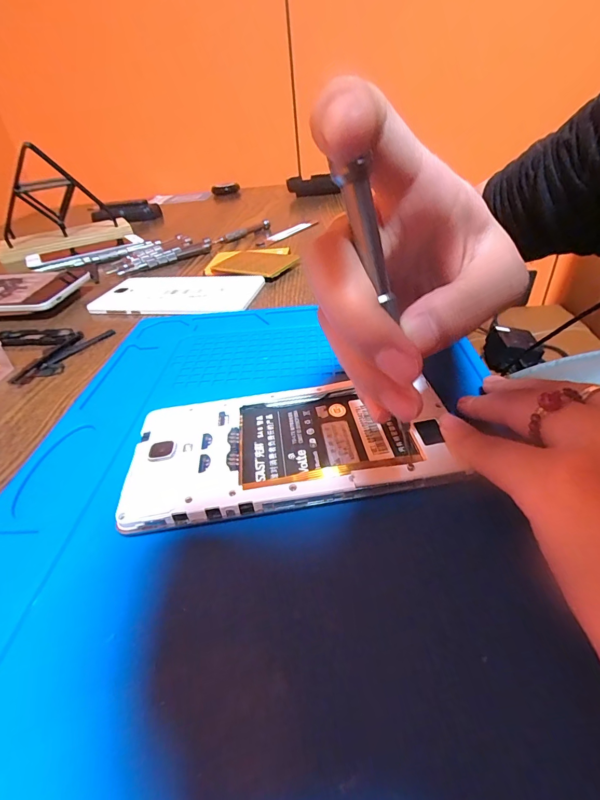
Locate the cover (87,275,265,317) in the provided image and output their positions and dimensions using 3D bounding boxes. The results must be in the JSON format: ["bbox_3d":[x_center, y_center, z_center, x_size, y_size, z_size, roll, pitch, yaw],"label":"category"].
[{"bbox_3d":[-0.108,-0.094,0.341,0.140,0.006,0.075,4,38,12],"label":"cover"}]

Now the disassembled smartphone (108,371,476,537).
[{"bbox_3d":[-0.003,0.018,0.171,0.136,0.010,0.069,-7,36,-4],"label":"disassembled smartphone"}]

